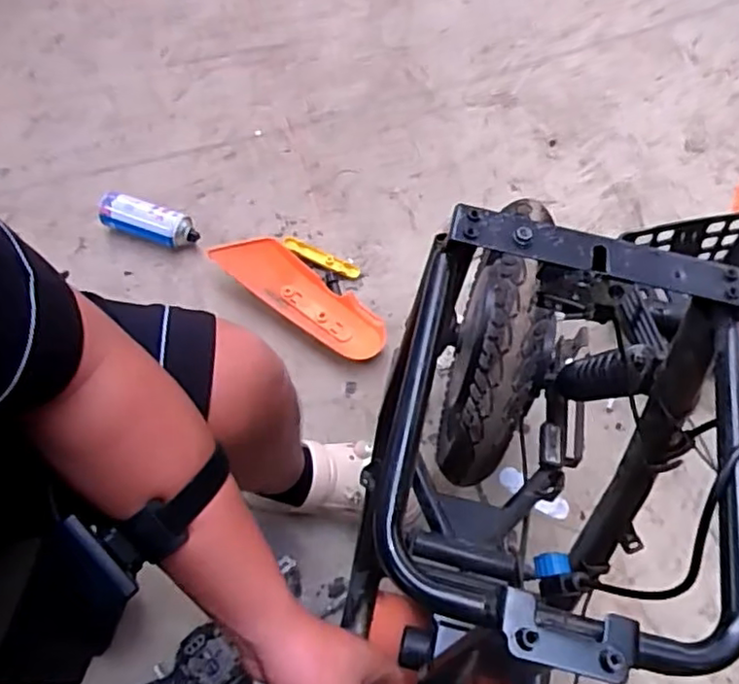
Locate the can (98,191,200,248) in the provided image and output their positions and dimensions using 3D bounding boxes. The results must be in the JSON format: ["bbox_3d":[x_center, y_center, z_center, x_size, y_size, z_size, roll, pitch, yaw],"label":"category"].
[{"bbox_3d":[-0.415,-0.224,1.204,0.185,0.066,0.064,15,64,6],"label":"can"}]

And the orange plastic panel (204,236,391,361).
[{"bbox_3d":[-0.118,-0.088,1.160,0.349,0.057,0.114,32,67,14],"label":"orange plastic panel"}]

